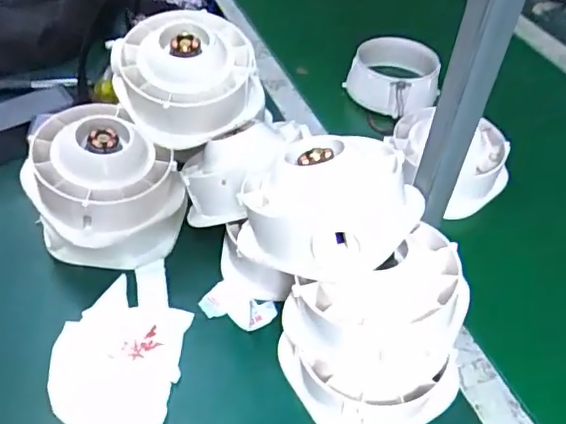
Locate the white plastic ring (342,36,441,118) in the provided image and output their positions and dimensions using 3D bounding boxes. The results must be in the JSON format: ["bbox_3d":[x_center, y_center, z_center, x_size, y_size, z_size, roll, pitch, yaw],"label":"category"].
[{"bbox_3d":[0.151,-0.187,0.772,0.118,0.052,0.139,13,47,9],"label":"white plastic ring"}]

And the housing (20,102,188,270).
[{"bbox_3d":[-0.179,-0.025,0.558,0.127,0.114,0.127,1,46,-2],"label":"housing"}]

